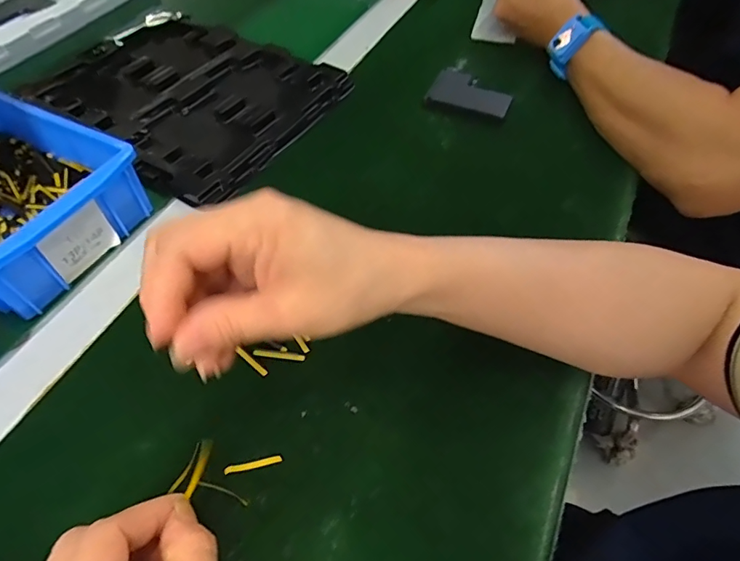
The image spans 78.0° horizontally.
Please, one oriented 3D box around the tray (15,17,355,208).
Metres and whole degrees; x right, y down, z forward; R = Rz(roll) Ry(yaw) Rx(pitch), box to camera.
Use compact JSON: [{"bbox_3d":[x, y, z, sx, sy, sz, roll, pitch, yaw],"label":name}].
[{"bbox_3d":[-0.190,-0.196,0.468,0.278,0.022,0.220,28,60,18],"label":"tray"}]

